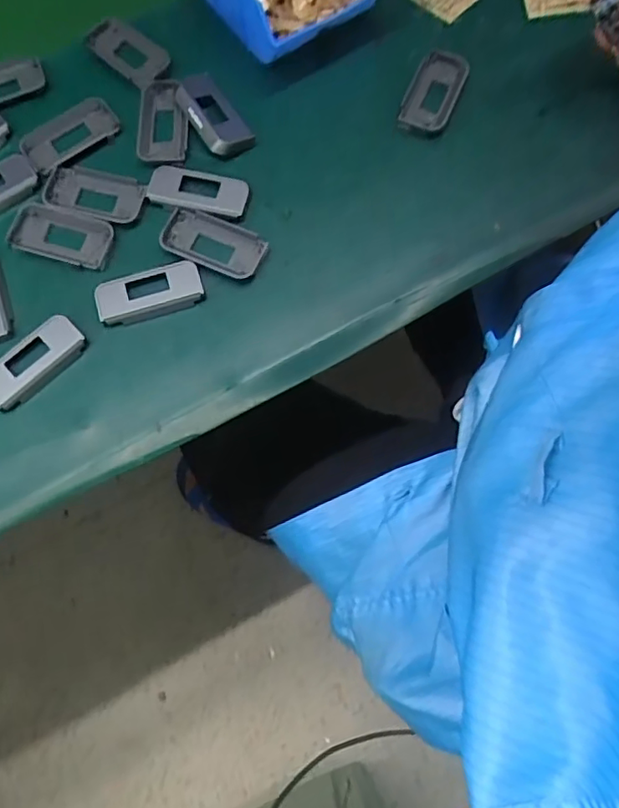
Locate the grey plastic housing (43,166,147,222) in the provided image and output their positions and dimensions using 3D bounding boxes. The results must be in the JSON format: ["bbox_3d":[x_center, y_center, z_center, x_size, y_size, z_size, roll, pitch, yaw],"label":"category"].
[{"bbox_3d":[-0.164,-0.160,0.439,0.081,0.008,0.039,15,73,7],"label":"grey plastic housing"}]

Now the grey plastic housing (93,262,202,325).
[{"bbox_3d":[-0.117,-0.082,0.423,0.075,0.014,0.032,-15,72,-3],"label":"grey plastic housing"}]

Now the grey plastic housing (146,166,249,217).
[{"bbox_3d":[-0.085,-0.163,0.443,0.076,0.009,0.032,10,72,5],"label":"grey plastic housing"}]

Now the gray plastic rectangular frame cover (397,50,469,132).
[{"bbox_3d":[0.098,-0.245,0.454,0.038,0.013,0.076,22,74,9],"label":"gray plastic rectangular frame cover"}]

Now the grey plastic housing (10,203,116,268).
[{"bbox_3d":[-0.184,-0.126,0.430,0.076,0.011,0.038,15,73,7],"label":"grey plastic housing"}]

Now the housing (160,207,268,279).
[{"bbox_3d":[-0.071,-0.118,0.423,0.076,0.009,0.039,23,74,9],"label":"housing"}]

